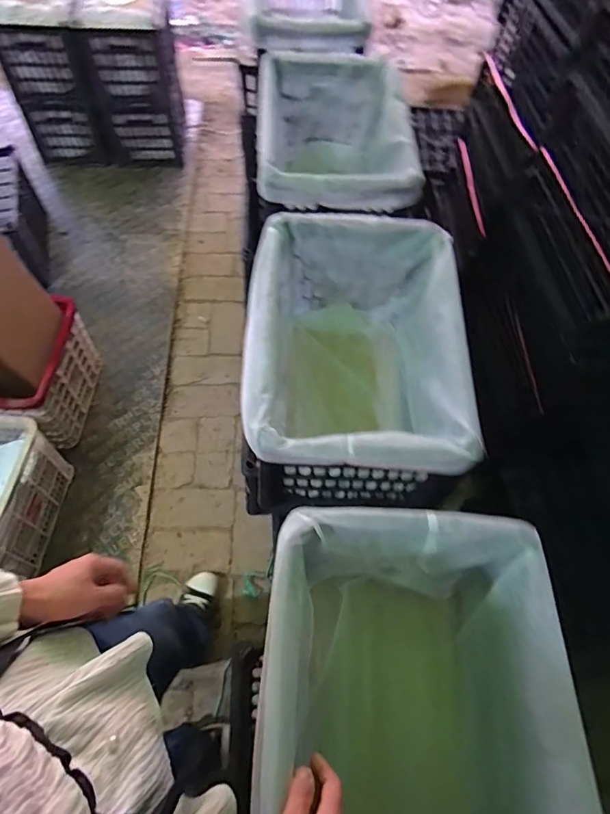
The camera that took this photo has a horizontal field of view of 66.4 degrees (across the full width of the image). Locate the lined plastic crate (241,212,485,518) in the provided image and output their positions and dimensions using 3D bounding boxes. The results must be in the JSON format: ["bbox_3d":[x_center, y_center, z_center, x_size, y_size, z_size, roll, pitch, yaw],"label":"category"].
[{"bbox_3d":[0.073,-0.076,0.802,0.323,0.241,0.443,4,62,-2],"label":"lined plastic crate"}]

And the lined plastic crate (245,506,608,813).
[{"bbox_3d":[0.111,0.385,0.556,0.315,0.247,0.452,4,60,-1],"label":"lined plastic crate"}]

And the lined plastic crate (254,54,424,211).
[{"bbox_3d":[0.058,-0.566,1.073,0.311,0.226,0.464,0,63,-4],"label":"lined plastic crate"}]

